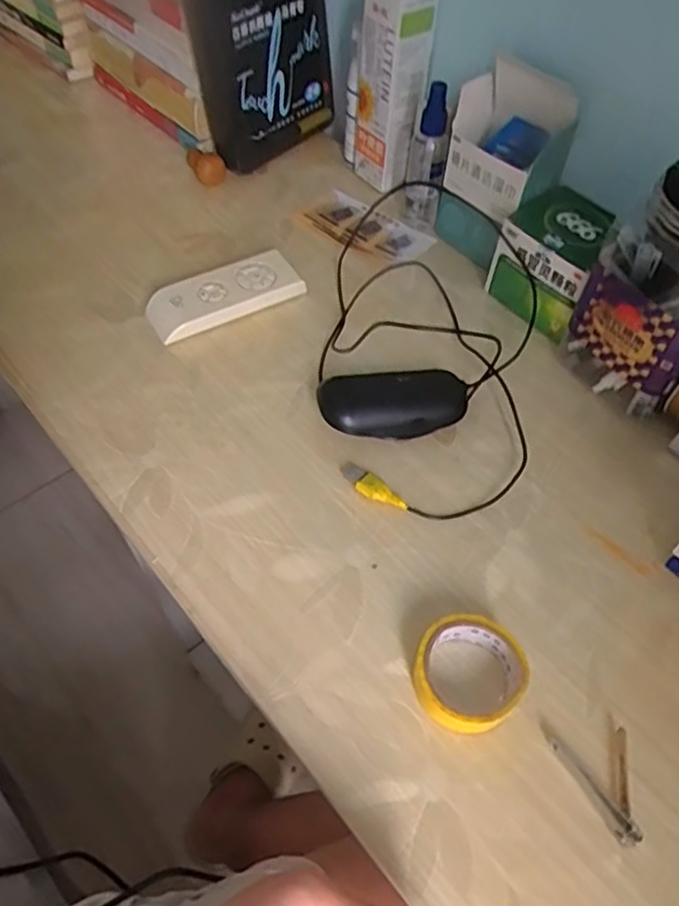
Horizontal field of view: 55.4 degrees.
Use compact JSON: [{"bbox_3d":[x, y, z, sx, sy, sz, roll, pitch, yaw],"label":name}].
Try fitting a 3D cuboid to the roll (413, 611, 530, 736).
[{"bbox_3d":[0.072,0.125,0.366,0.059,0.025,0.063,0,58,-1],"label":"roll"}]

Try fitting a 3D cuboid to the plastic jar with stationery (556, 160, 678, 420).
[{"bbox_3d":[0.230,-0.119,0.448,0.091,0.158,0.099,0,58,-1],"label":"plastic jar with stationery"}]

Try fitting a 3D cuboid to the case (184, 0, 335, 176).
[{"bbox_3d":[-0.078,-0.382,0.611,0.061,0.192,0.157,26,52,30],"label":"case"}]

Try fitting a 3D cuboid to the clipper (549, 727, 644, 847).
[{"bbox_3d":[0.138,0.177,0.343,0.041,0.011,0.052,-4,58,-3],"label":"clipper"}]

